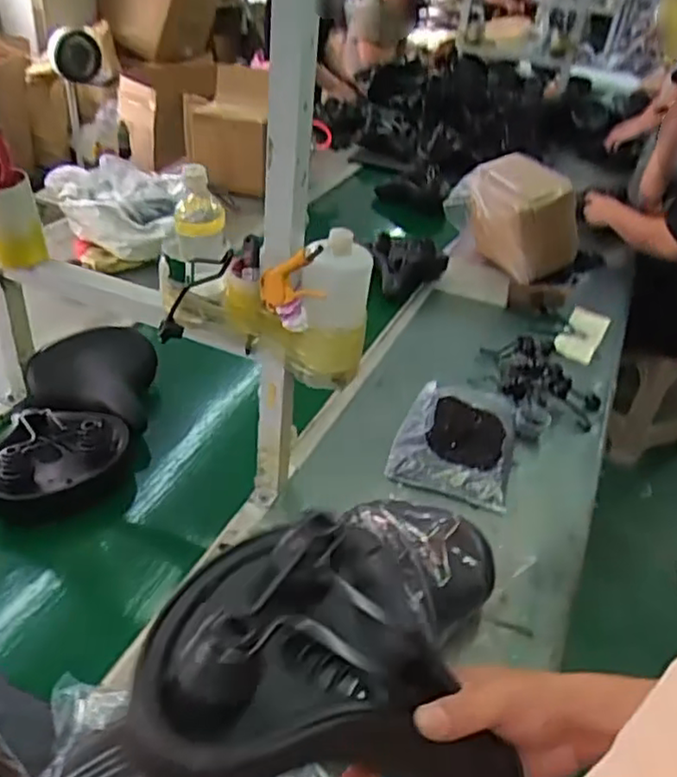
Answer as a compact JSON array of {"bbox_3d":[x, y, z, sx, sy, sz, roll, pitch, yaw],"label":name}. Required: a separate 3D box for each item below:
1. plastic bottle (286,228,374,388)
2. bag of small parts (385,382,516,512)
[{"bbox_3d":[-0.012,-0.112,0.957,0.107,0.209,0.116,7,36,0],"label":"plastic bottle"},{"bbox_3d":[0.225,0.089,1.274,0.206,0.029,0.289,14,37,10],"label":"bag of small parts"}]

